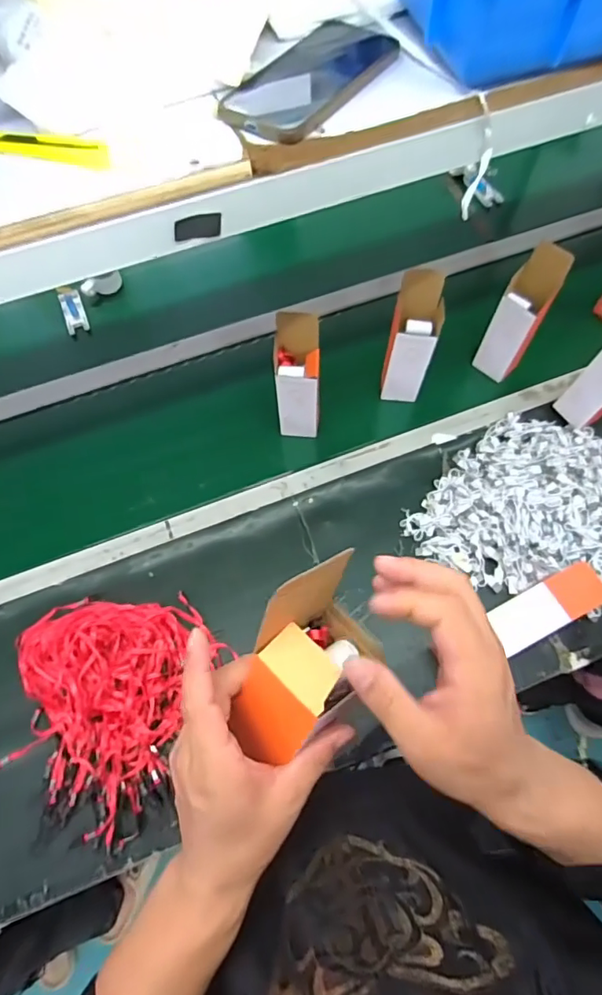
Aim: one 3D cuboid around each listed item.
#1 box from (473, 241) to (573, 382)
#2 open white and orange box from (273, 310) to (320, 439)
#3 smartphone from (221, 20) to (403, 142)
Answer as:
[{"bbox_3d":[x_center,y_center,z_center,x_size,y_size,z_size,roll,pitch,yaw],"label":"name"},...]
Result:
[{"bbox_3d":[0.365,-0.297,0.862,0.073,0.244,0.076,28,70,14],"label":"box"},{"bbox_3d":[-0.004,-0.184,0.817,0.070,0.217,0.074,0,66,2],"label":"open white and orange box"},{"bbox_3d":[0.013,-0.341,0.410,0.080,0.013,0.168,32,71,14],"label":"smartphone"}]

